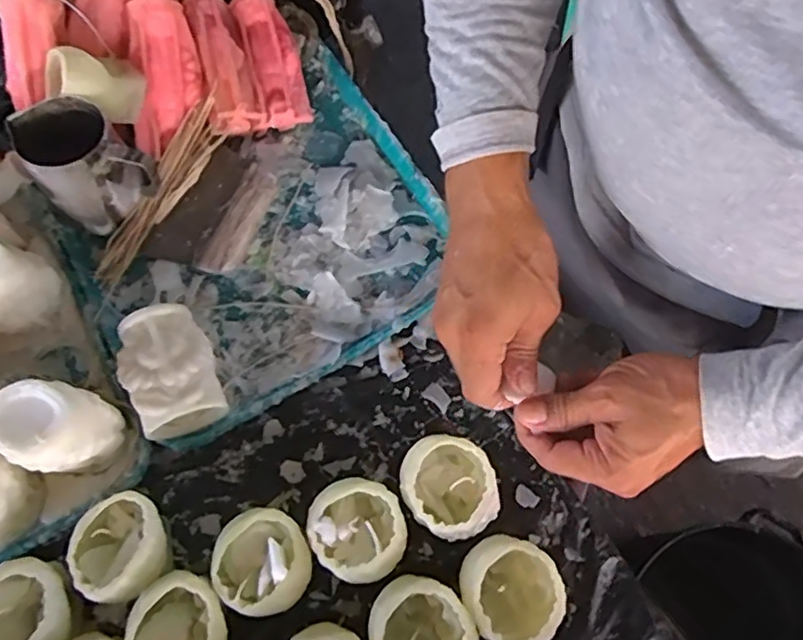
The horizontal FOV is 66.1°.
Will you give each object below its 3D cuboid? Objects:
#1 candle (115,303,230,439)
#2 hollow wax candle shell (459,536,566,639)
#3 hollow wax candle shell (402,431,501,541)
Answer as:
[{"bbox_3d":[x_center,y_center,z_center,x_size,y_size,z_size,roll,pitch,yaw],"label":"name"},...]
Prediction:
[{"bbox_3d":[-0.205,0.044,0.552,0.072,0.057,0.106,-25,69,-8],"label":"candle"},{"bbox_3d":[0.081,0.204,0.464,0.067,0.058,0.075,-40,71,-13],"label":"hollow wax candle shell"},{"bbox_3d":[0.037,0.133,0.496,0.071,0.067,0.082,-11,68,-2],"label":"hollow wax candle shell"}]

